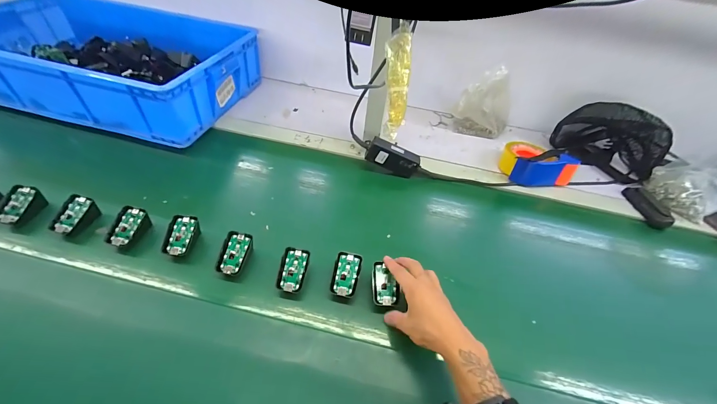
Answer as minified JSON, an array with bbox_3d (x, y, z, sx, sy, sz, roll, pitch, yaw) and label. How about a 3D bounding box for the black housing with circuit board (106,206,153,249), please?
[{"bbox_3d":[-0.390,0.045,0.514,0.035,0.046,0.066,15,48,7],"label":"black housing with circuit board"}]

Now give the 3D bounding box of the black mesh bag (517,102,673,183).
[{"bbox_3d":[0.620,-0.158,0.747,0.206,0.126,0.160,1,48,-5],"label":"black mesh bag"}]

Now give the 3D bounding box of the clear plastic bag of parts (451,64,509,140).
[{"bbox_3d":[0.324,-0.240,0.774,0.135,0.160,0.074,19,49,11],"label":"clear plastic bag of parts"}]

